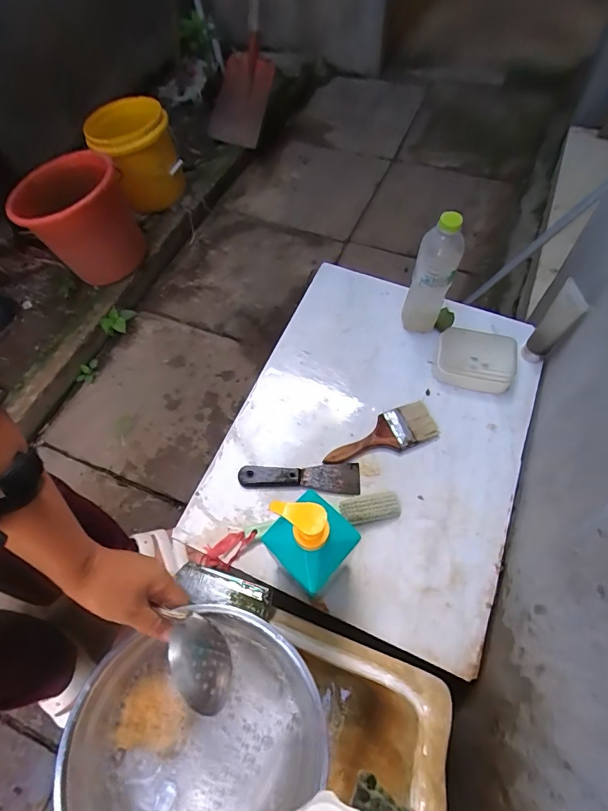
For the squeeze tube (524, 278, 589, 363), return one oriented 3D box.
[{"bbox_3d":[0.418,-0.133,0.716,0.037,0.157,0.051,-22,61,-15],"label":"squeeze tube"}]

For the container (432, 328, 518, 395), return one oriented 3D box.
[{"bbox_3d":[0.296,-0.076,0.751,0.131,0.043,0.099,16,63,13],"label":"container"}]

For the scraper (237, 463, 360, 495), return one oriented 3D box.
[{"bbox_3d":[-0.007,0.111,0.666,0.181,0.010,0.045,-2,60,3],"label":"scraper"}]

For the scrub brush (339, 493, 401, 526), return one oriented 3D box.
[{"bbox_3d":[0.098,0.153,0.639,0.089,0.029,0.036,-11,60,-2],"label":"scrub brush"}]

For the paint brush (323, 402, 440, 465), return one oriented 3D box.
[{"bbox_3d":[0.121,0.052,0.700,0.185,0.016,0.064,-23,61,-9],"label":"paint brush"}]

